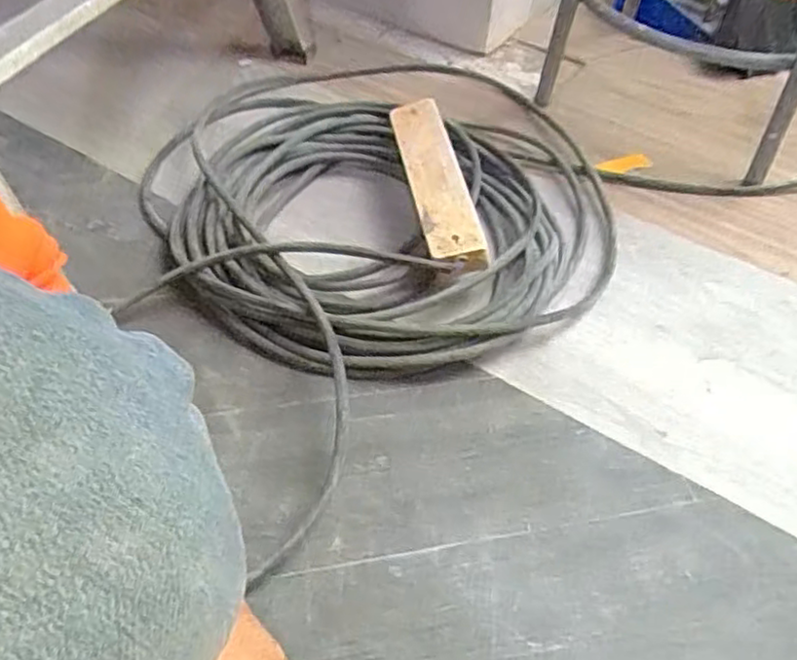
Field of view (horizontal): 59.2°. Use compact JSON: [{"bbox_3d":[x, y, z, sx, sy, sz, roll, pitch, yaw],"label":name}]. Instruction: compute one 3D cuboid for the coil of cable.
[{"bbox_3d":[-0.003,-0.184,0.821,0.501,0.073,0.584,6,48,2],"label":"coil of cable"}]

